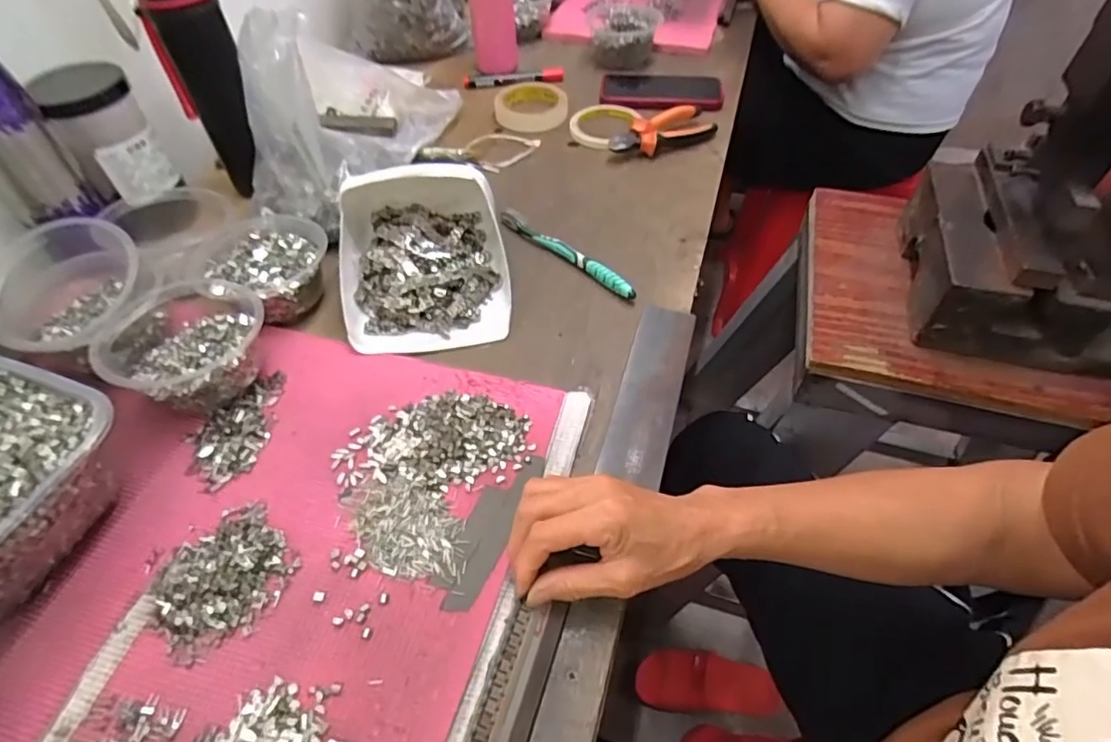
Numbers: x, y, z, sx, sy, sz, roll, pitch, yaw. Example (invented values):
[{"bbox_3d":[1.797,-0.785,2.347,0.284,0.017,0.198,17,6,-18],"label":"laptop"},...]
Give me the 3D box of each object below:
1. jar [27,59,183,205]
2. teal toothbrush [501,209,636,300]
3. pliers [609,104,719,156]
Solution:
[{"bbox_3d":[-0.440,-0.234,0.570,0.078,0.099,0.091,-36,58,-25],"label":"jar"},{"bbox_3d":[0.010,-0.123,0.589,0.018,0.009,0.180,-36,60,-26],"label":"teal toothbrush"},{"bbox_3d":[0.137,-0.299,0.723,0.140,0.032,0.050,-28,57,-22],"label":"pliers"}]

